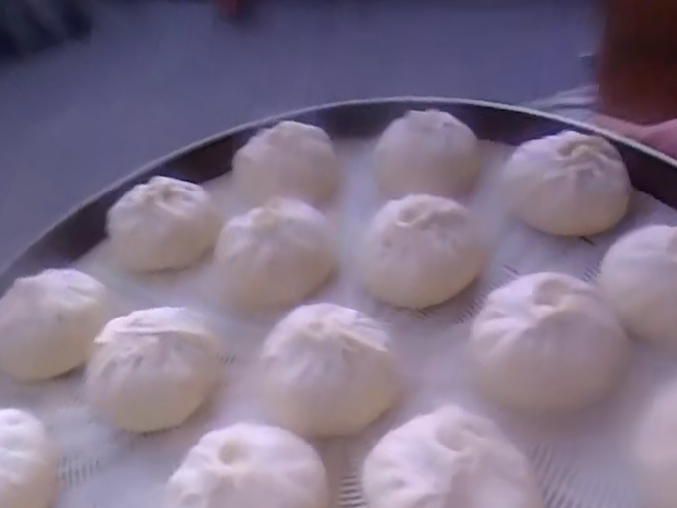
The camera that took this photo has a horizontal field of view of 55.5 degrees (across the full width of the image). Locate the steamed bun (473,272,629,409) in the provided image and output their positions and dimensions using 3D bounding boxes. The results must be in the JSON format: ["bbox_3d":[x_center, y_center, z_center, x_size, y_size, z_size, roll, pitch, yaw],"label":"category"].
[{"bbox_3d":[0.106,0.041,0.329,0.074,0.041,0.067,-4,28,8],"label":"steamed bun"}]

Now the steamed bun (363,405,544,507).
[{"bbox_3d":[0.048,0.101,0.275,0.070,0.039,0.066,-10,27,-5],"label":"steamed bun"}]

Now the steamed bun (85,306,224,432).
[{"bbox_3d":[-0.102,0.060,0.366,0.070,0.043,0.073,-19,30,0],"label":"steamed bun"}]

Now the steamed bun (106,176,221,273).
[{"bbox_3d":[-0.123,-0.023,0.459,0.077,0.048,0.071,-16,28,-15],"label":"steamed bun"}]

